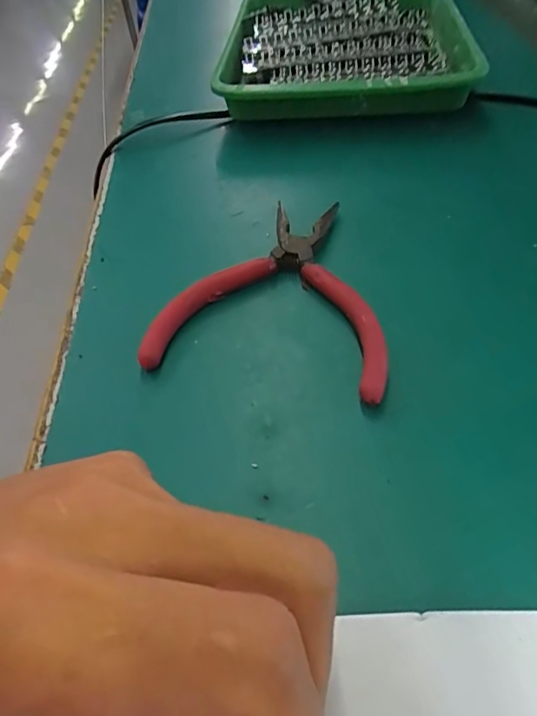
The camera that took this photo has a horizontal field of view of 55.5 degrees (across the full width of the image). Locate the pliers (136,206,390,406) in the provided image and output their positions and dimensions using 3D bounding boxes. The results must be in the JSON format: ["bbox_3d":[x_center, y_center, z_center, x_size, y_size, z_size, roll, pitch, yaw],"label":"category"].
[{"bbox_3d":[0.009,-0.030,0.221,0.093,0.011,0.105,10,51,14],"label":"pliers"}]

